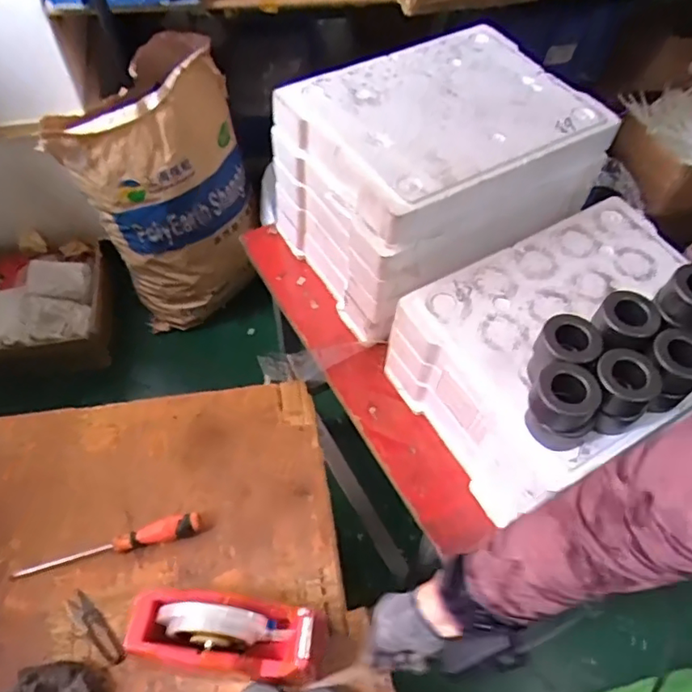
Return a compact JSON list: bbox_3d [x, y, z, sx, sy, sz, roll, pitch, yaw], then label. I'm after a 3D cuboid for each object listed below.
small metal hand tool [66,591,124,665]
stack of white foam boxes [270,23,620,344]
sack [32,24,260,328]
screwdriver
[{"bbox_3d":[-0.289,0.325,0.673,0.095,0.005,0.023,40,63,21],"label":"small metal hand tool"},{"bbox_3d":[0.135,-0.245,0.868,0.388,0.237,0.301,-26,62,-20],"label":"stack of white foam boxes"},{"bbox_3d":[-0.453,-0.411,1.468,0.397,0.611,0.400,-14,58,-13],"label":"sack"},{"bbox_3d":[-0.291,0.242,0.710,0.223,0.027,0.026,-11,58,-11],"label":"screwdriver"}]

